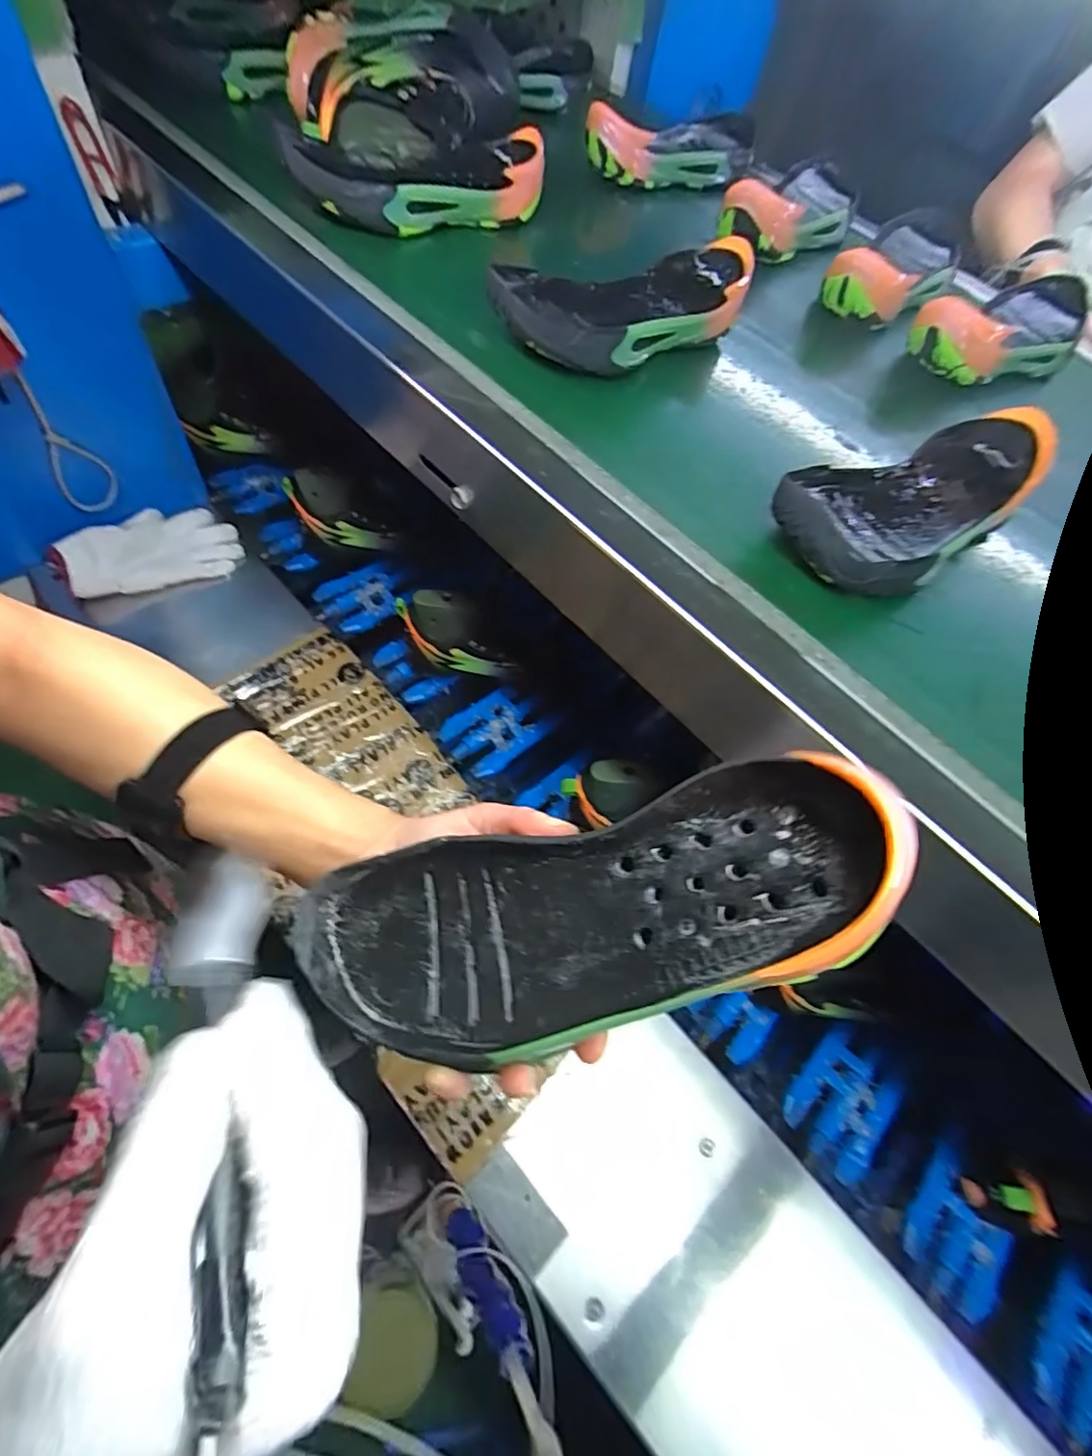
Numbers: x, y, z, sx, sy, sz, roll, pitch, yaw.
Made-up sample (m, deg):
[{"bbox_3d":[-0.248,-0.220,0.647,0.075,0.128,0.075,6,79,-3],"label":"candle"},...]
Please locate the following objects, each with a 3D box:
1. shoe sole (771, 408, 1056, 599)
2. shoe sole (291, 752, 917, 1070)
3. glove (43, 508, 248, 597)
[{"bbox_3d":[0.248,-0.155,0.392,0.224,0.056,0.098,-29,66,-15],"label":"shoe sole"},{"bbox_3d":[0.009,0.075,0.234,0.239,0.037,0.084,-19,60,19],"label":"shoe sole"},{"bbox_3d":[-0.503,-0.230,0.744,0.199,0.021,0.117,-22,76,-35],"label":"glove"}]

